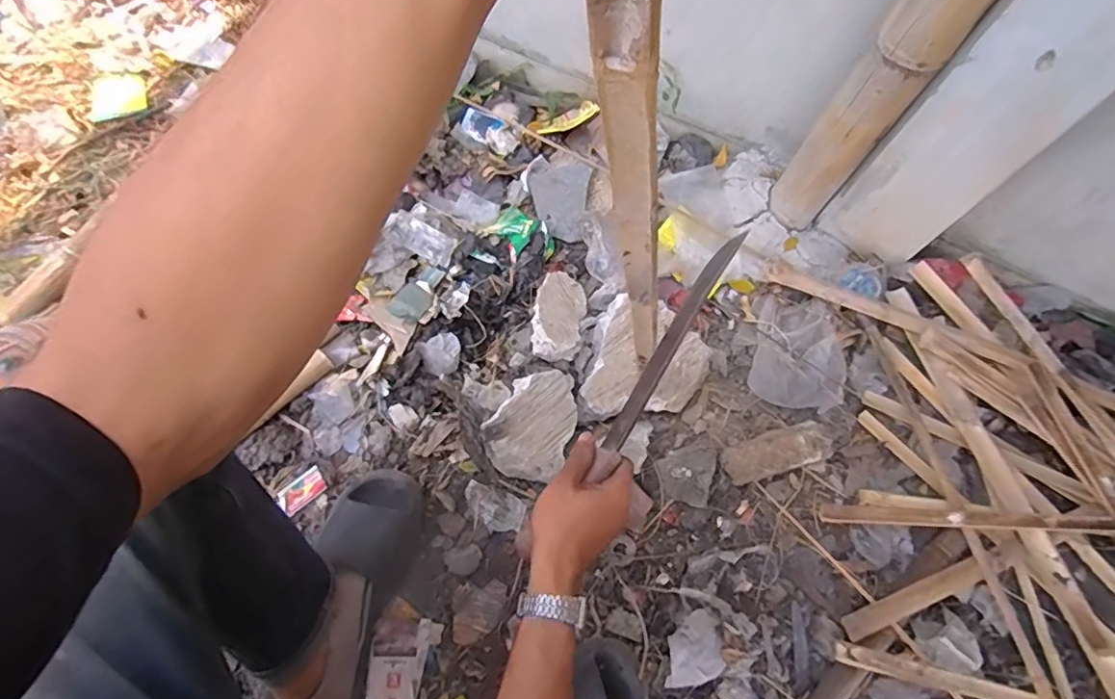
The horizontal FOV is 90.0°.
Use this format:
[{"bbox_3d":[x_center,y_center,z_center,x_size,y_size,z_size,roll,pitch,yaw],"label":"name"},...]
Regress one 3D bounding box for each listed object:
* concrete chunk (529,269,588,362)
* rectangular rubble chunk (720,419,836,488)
[{"bbox_3d":[0.002,-0.057,0.916,0.085,0.054,0.163,11,68,-1],"label":"concrete chunk"},{"bbox_3d":[0.333,0.159,0.851,0.163,0.050,0.064,-15,71,-10],"label":"rectangular rubble chunk"}]

